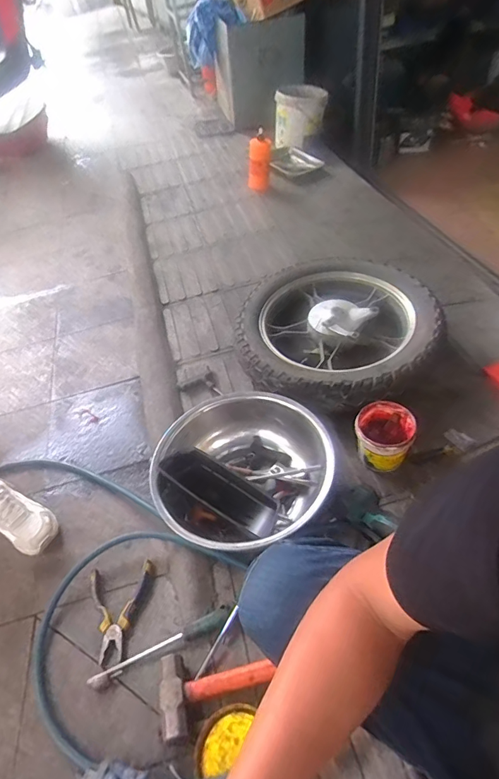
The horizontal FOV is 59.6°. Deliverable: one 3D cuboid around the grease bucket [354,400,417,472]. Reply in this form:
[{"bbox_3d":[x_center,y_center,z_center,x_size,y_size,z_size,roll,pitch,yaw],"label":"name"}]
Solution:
[{"bbox_3d":[0.303,0.107,0.995,0.123,0.115,0.127,-5,49,6],"label":"grease bucket"}]

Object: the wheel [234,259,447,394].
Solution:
[{"bbox_3d":[0.244,-0.172,1.265,0.531,0.158,0.515,-5,49,6],"label":"wheel"}]

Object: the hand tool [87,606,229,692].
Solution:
[{"bbox_3d":[-0.159,0.467,0.783,0.264,0.030,0.029,-23,49,-10],"label":"hand tool"}]

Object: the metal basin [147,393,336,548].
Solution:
[{"bbox_3d":[-0.017,0.183,0.973,0.357,0.159,0.376,31,61,31],"label":"metal basin"}]

